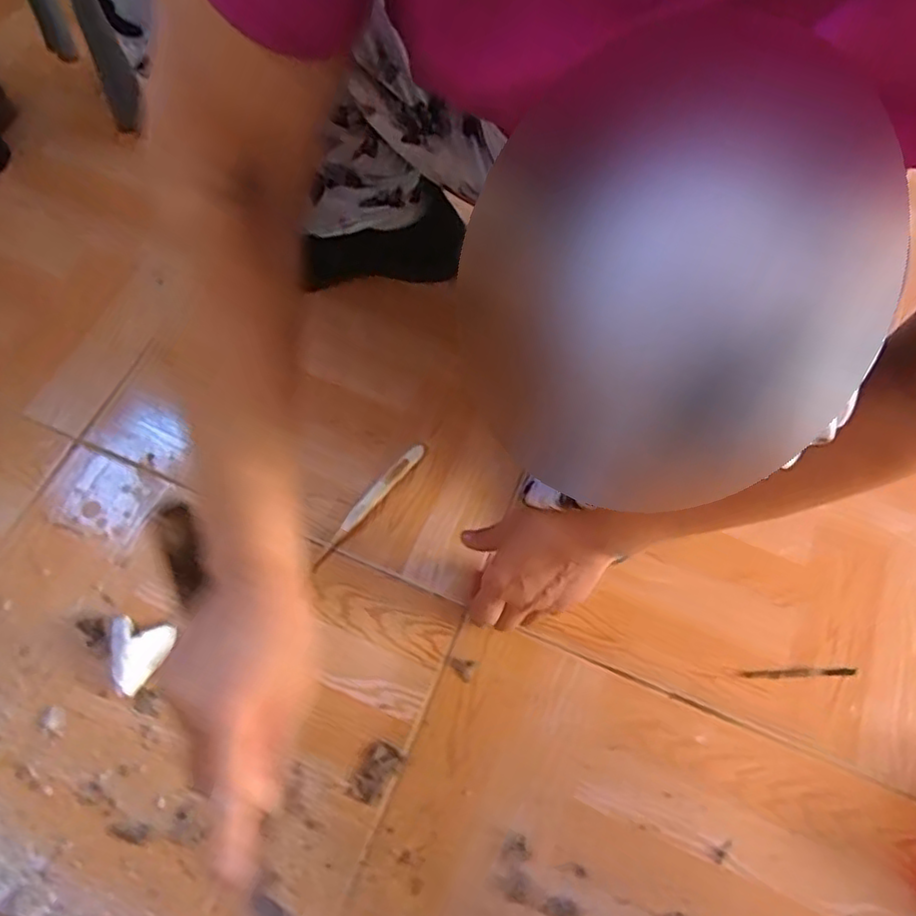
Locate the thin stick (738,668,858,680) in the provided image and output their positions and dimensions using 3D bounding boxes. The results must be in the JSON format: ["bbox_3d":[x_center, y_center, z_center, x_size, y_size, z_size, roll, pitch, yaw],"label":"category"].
[{"bbox_3d":[0.291,0.184,0.560,0.100,0.005,0.007,-1,65,-3],"label":"thin stick"}]

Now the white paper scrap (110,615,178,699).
[{"bbox_3d":[-0.266,0.159,0.531,0.048,0.032,0.057,9,65,1],"label":"white paper scrap"}]

